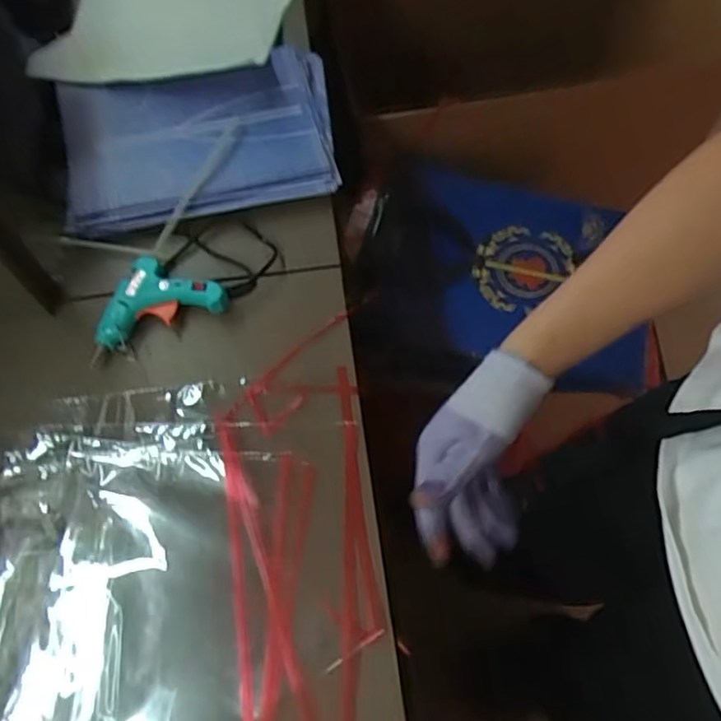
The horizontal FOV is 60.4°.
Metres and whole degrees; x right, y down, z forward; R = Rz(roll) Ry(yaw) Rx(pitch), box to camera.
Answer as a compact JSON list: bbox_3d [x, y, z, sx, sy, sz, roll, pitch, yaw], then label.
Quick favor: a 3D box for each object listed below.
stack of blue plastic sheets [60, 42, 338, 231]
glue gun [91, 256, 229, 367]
[{"bbox_3d":[-0.189,-0.268,0.728,0.315,0.029,0.239,-14,63,-5],"label":"stack of blue plastic sheets"},{"bbox_3d":[-0.213,-0.062,0.627,0.135,0.031,0.088,-26,65,-11],"label":"glue gun"}]

